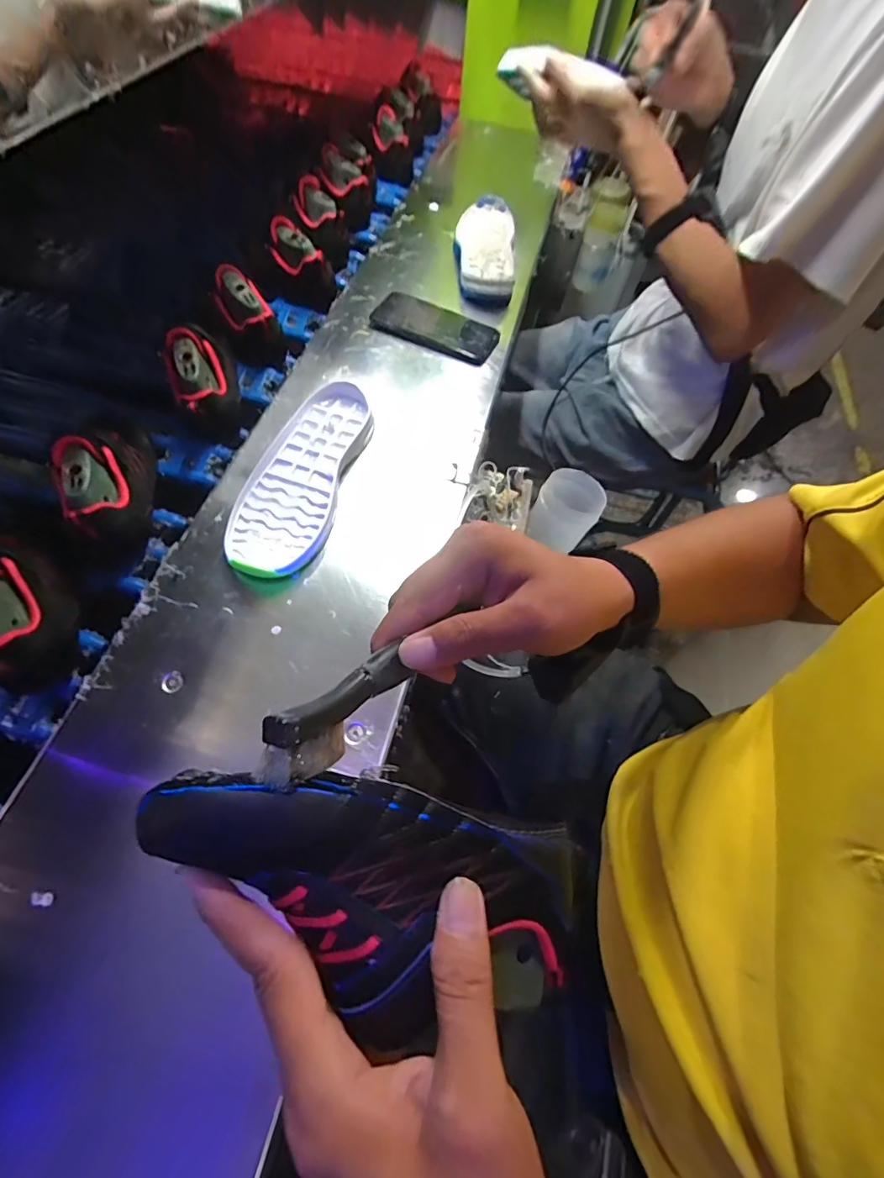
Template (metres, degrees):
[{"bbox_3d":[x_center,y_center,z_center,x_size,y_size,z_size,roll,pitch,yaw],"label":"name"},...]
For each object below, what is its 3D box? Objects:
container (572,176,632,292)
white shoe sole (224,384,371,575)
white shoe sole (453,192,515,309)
[{"bbox_3d":[0.312,-0.694,0.943,0.071,0.077,0.166,17,101,7],"label":"container"},{"bbox_3d":[-0.137,-0.113,0.475,0.087,0.022,0.242,14,64,2],"label":"white shoe sole"},{"bbox_3d":[0.061,-0.485,0.686,0.084,0.024,0.232,7,64,-2],"label":"white shoe sole"}]

